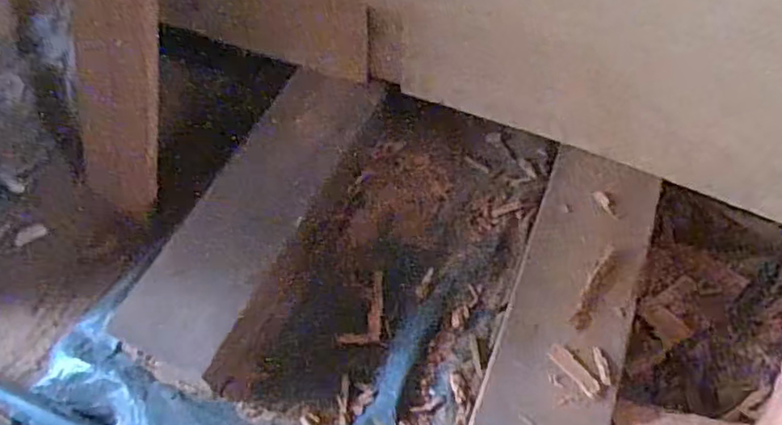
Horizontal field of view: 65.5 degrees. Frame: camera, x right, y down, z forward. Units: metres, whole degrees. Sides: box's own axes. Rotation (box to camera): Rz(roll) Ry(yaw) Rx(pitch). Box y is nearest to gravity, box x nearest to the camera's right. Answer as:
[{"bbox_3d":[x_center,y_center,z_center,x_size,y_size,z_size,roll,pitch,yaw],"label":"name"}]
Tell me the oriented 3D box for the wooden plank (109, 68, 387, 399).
[{"bbox_3d":[-0.136,-0.011,0.704,0.148,0.060,0.421,20,59,13],"label":"wooden plank"}]

